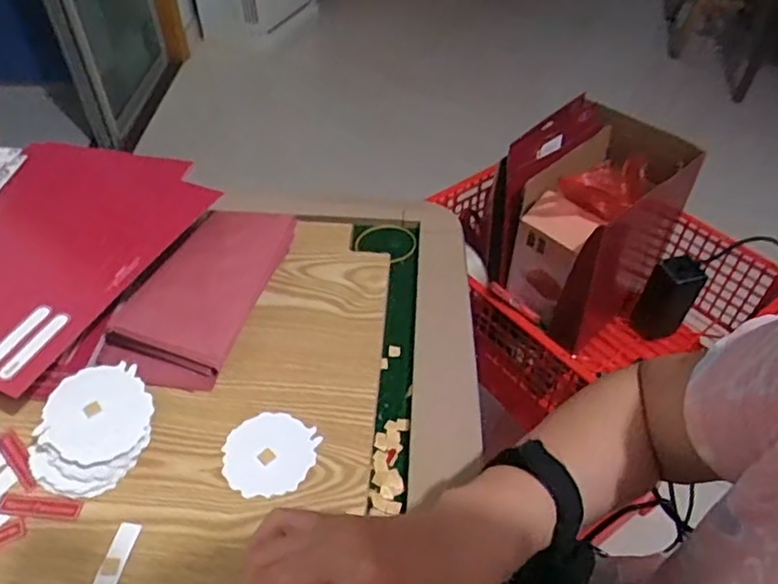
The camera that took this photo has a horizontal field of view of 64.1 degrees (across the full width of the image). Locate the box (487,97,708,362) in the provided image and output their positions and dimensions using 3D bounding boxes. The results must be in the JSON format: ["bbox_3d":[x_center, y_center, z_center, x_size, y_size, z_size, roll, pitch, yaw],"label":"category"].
[{"bbox_3d":[0.284,-0.107,0.885,0.234,0.238,0.177,-35,56,-29],"label":"box"}]

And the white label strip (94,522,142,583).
[{"bbox_3d":[-0.182,0.182,0.410,0.015,0.004,0.058,15,48,-2],"label":"white label strip"}]

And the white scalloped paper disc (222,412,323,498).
[{"bbox_3d":[-0.091,0.121,0.469,0.068,0.004,0.067,1,47,-1],"label":"white scalloped paper disc"}]

